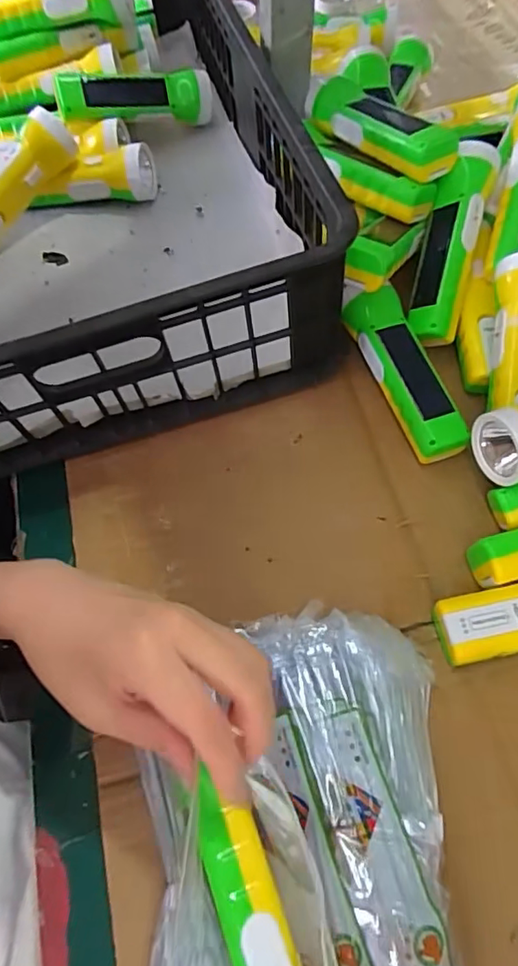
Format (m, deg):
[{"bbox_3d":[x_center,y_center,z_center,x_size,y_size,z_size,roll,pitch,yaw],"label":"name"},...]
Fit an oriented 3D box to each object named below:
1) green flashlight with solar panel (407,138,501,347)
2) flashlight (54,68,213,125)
[{"bbox_3d":[0.167,-0.206,0.479,0.049,0.046,0.168,14,88,9],"label":"green flashlight with solar panel"},{"bbox_3d":[-0.139,-0.441,0.620,0.176,0.050,0.047,-14,61,-19],"label":"flashlight"}]

